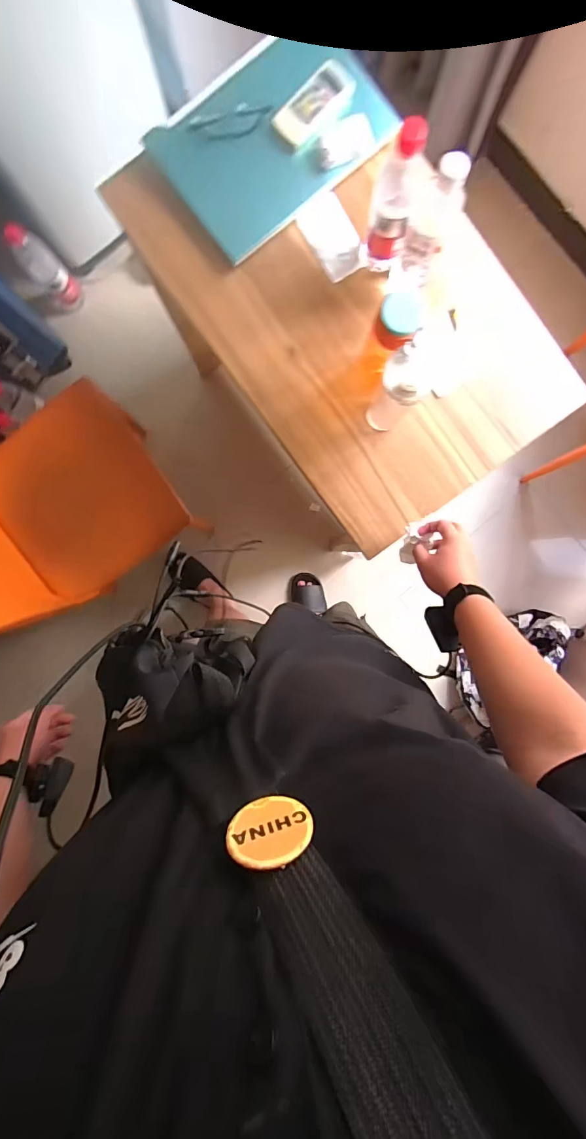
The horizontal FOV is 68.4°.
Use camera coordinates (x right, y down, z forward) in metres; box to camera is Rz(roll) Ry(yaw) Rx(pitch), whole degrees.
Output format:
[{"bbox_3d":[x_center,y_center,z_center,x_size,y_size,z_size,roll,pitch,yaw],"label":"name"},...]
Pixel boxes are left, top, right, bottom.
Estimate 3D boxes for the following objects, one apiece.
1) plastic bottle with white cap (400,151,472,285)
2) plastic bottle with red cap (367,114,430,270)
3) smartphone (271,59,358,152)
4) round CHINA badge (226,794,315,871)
[{"bbox_3d":[0.196,-0.485,0.626,0.057,0.210,0.054,0,93,1],"label":"plastic bottle with white cap"},{"bbox_3d":[0.146,-0.529,0.631,0.057,0.221,0.055,10,94,0],"label":"plastic bottle with red cap"},{"bbox_3d":[0.035,-0.752,0.697,0.068,0.017,0.144,43,93,-2],"label":"smartphone"},{"bbox_3d":[-0.012,0.130,0.217,0.042,0.041,0.004,-11,107,-15],"label":"round CHINA badge"}]

